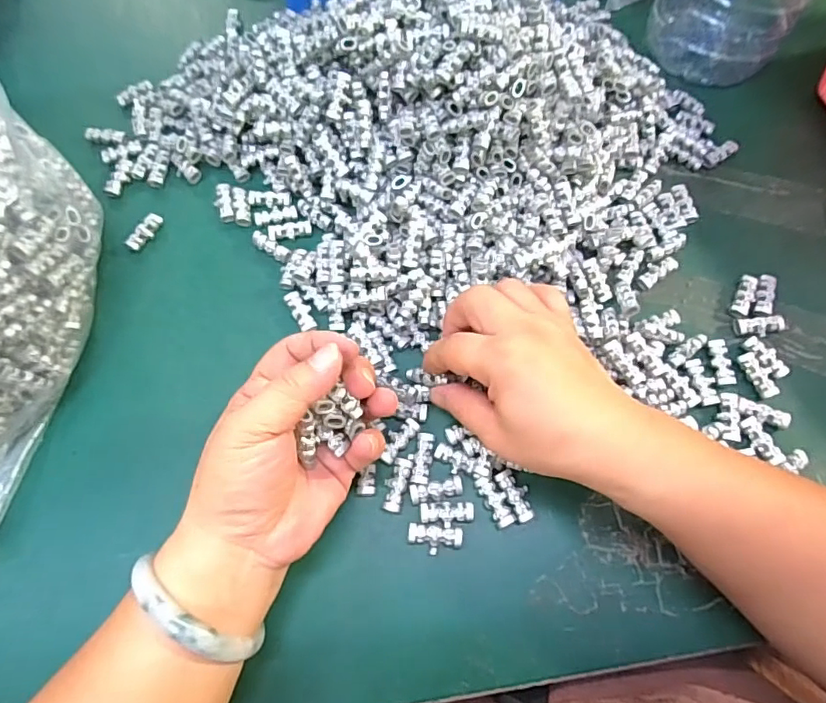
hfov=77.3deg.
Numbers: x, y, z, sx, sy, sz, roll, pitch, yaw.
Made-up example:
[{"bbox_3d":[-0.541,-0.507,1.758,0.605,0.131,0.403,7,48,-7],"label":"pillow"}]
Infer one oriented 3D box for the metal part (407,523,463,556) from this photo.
[{"bbox_3d":[0.012,0.104,0.286,0.029,0.007,0.014,6,67,2],"label":"metal part"}]

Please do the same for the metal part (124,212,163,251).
[{"bbox_3d":[-0.190,-0.085,0.367,0.011,0.010,0.030,32,71,12],"label":"metal part"}]

